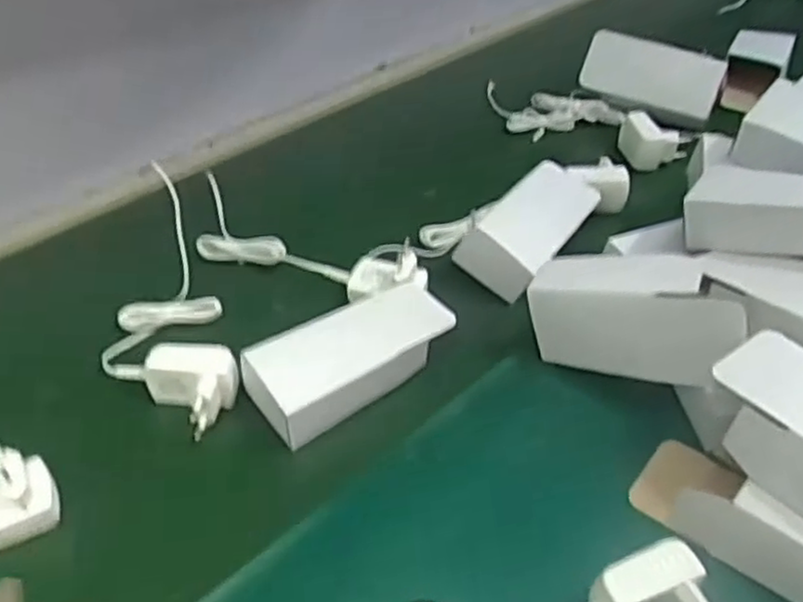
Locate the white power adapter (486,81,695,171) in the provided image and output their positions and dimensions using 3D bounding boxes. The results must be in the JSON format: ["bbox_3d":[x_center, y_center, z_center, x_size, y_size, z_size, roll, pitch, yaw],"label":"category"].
[{"bbox_3d":[0.191,-0.204,0.814,0.247,0.036,0.083,25,49,25],"label":"white power adapter"}]

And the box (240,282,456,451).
[{"bbox_3d":[-0.036,0.038,0.528,0.146,0.033,0.068,-28,50,-26],"label":"box"}]

